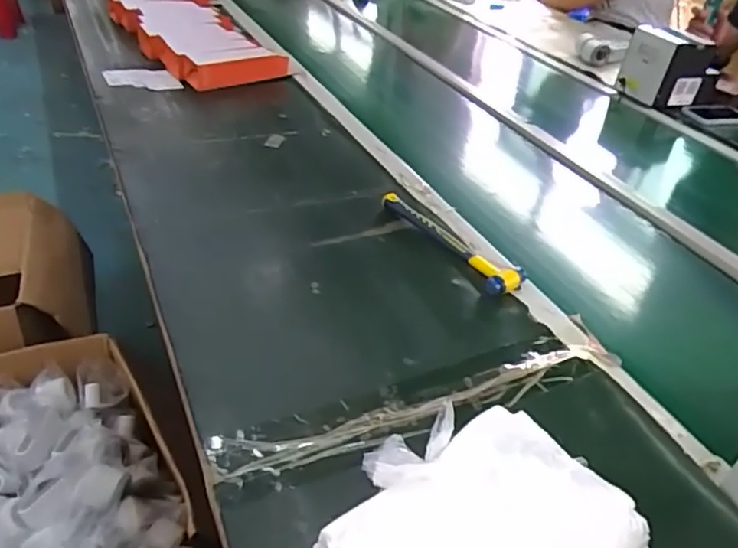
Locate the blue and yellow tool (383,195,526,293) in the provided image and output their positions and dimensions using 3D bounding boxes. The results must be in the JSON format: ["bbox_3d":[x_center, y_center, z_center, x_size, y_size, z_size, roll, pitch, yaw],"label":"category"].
[{"bbox_3d":[0.105,-0.047,0.800,0.052,0.024,0.239,-22,44,-30],"label":"blue and yellow tool"}]

